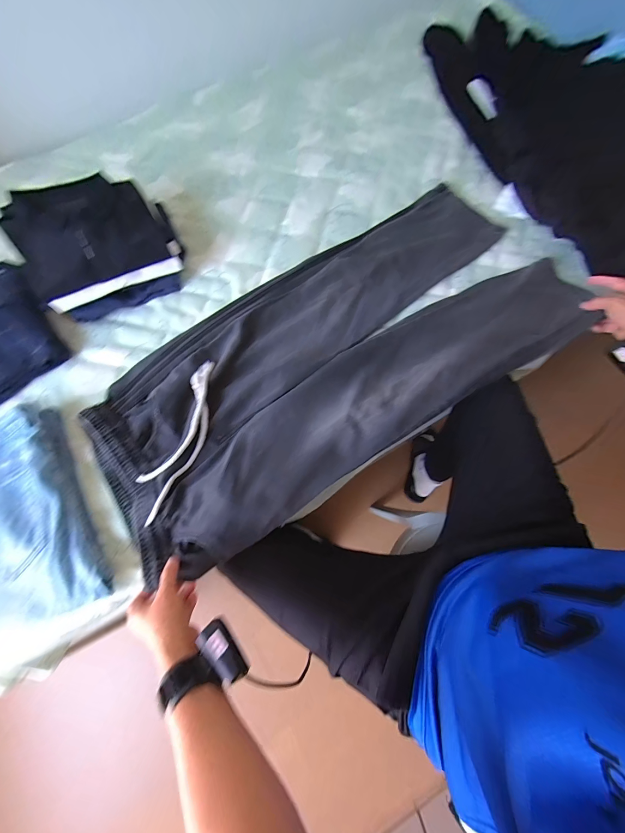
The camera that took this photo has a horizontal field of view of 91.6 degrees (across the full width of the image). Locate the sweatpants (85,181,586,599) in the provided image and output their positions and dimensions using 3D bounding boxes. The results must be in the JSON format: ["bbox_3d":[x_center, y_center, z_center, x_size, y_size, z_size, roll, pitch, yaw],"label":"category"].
[{"bbox_3d":[0.055,-0.168,0.635,0.980,0.056,0.499,-30,74,-9],"label":"sweatpants"}]

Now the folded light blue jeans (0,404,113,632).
[{"bbox_3d":[-0.520,0.173,0.510,0.267,0.031,0.354,-24,73,-7],"label":"folded light blue jeans"}]

